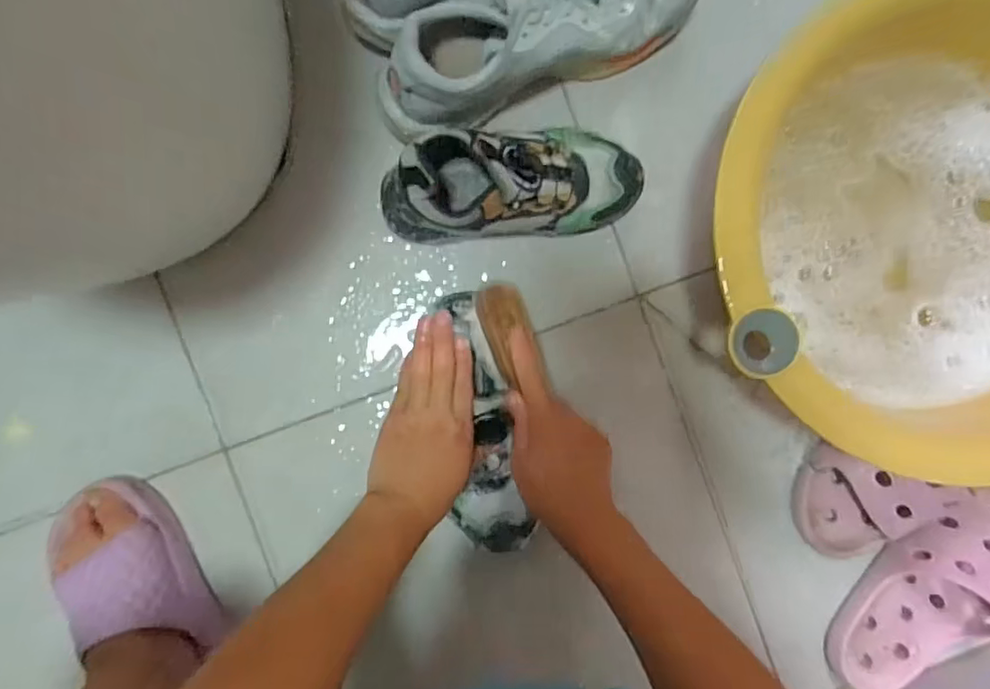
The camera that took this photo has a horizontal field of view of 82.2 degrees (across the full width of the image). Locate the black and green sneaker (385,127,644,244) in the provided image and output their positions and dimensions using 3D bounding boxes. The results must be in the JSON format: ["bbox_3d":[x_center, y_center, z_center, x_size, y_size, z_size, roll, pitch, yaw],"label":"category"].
[{"bbox_3d":[0.016,-0.135,0.464,0.223,0.081,0.085,-5,92,-3],"label":"black and green sneaker"}]

